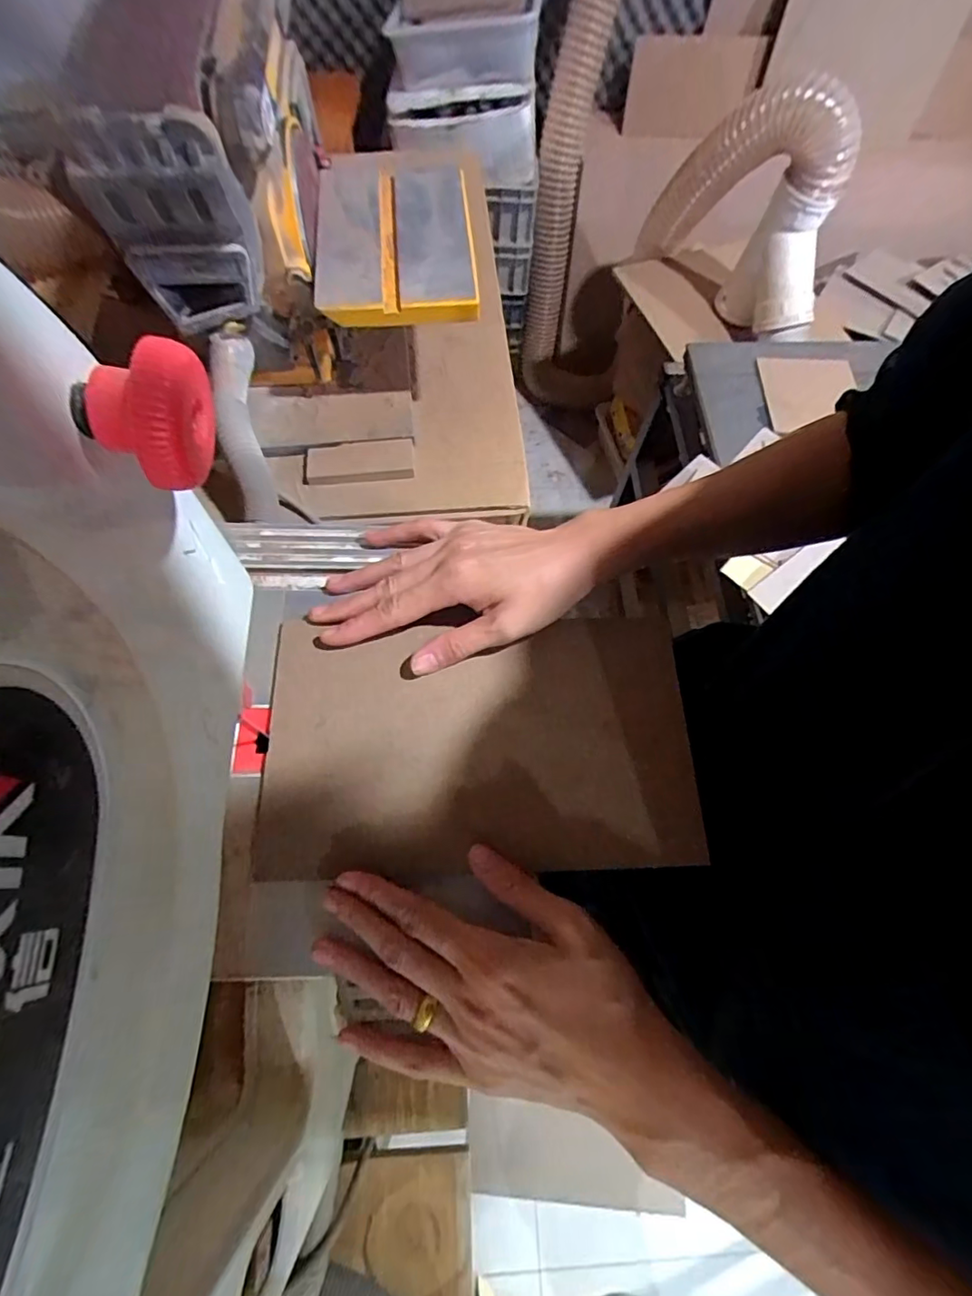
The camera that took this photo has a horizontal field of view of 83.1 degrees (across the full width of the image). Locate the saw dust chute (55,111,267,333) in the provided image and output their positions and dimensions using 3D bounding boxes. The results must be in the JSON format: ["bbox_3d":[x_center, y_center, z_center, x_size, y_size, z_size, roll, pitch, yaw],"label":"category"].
[{"bbox_3d":[-0.266,-0.362,0.476,0.117,0.159,0.036,1,68,-3],"label":"saw dust chute"}]

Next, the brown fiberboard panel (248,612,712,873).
[{"bbox_3d":[-0.002,0.053,0.327,0.248,0.010,0.146,-2,68,-4],"label":"brown fiberboard panel"}]

